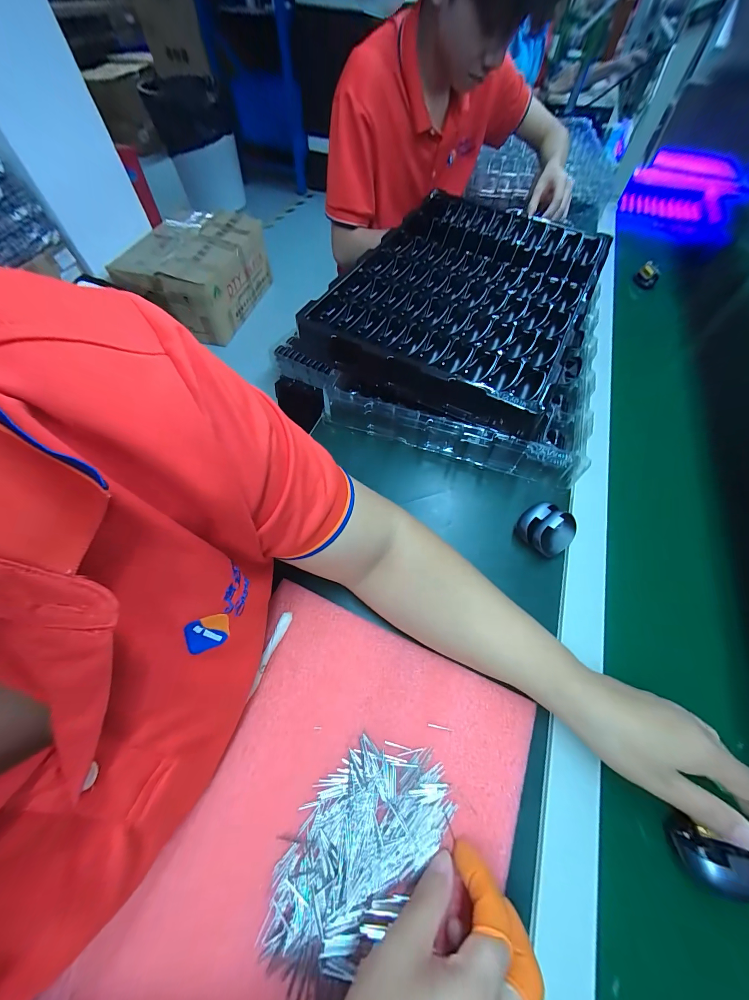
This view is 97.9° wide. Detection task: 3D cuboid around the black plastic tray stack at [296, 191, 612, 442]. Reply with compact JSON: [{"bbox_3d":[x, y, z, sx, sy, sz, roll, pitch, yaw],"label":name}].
[{"bbox_3d":[0.143,-0.314,0.499,0.337,0.061,0.452,25,62,13],"label":"black plastic tray stack"}]

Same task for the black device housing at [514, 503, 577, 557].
[{"bbox_3d":[0.196,0.031,0.367,0.060,0.033,0.054,-32,66,-19],"label":"black device housing"}]

